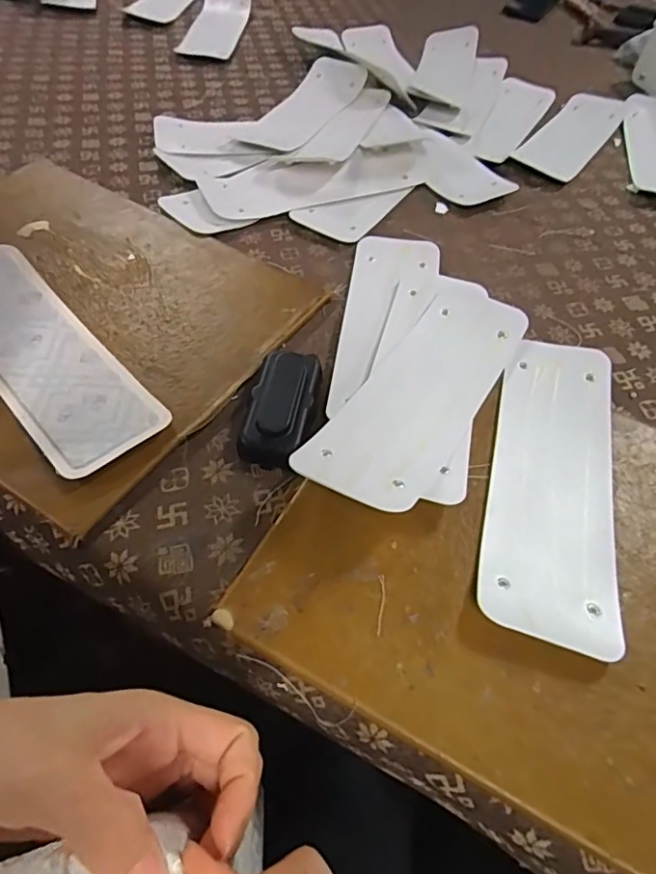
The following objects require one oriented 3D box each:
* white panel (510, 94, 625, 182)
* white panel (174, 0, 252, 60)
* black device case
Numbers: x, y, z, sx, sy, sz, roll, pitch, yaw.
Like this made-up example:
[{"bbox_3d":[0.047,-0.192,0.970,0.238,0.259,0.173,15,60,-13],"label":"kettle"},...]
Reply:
[{"bbox_3d":[0.353,-0.437,0.773,0.085,0.009,0.268,32,58,17],"label":"white panel"},{"bbox_3d":[-0.191,-0.715,0.927,0.089,0.025,0.282,6,54,0],"label":"white panel"},{"bbox_3d":[-0.034,-0.025,0.423,0.053,0.020,0.105,9,54,1],"label":"black device case"}]

